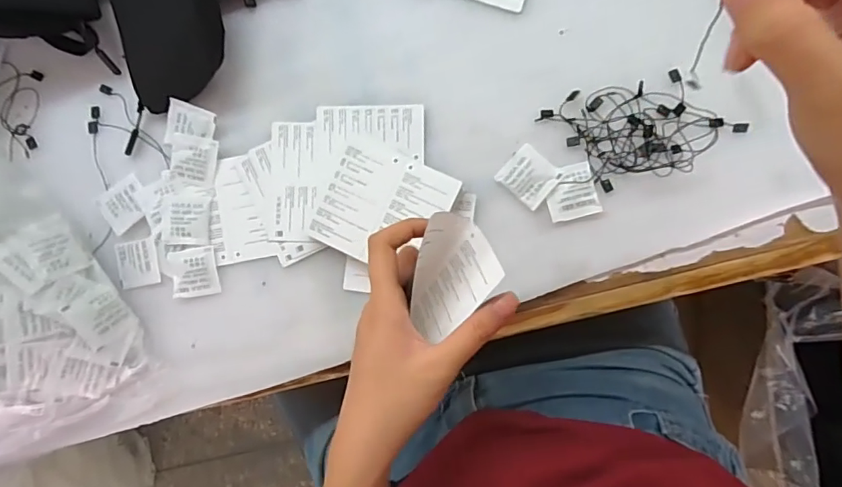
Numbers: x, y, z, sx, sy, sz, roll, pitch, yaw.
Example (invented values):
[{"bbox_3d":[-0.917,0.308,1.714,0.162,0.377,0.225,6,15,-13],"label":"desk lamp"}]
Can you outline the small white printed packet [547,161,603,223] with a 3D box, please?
[{"bbox_3d":[0.119,-0.041,0.401,0.040,0.004,0.041,-14,86,4],"label":"small white printed packet"}]

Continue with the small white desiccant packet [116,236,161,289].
[{"bbox_3d":[-0.244,0.017,0.436,0.039,0.005,0.040,-9,86,5],"label":"small white desiccant packet"}]

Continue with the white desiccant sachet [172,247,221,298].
[{"bbox_3d":[-0.192,0.025,0.429,0.038,0.005,0.040,-8,86,5],"label":"white desiccant sachet"}]

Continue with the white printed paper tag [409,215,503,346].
[{"bbox_3d":[0.014,0.025,0.314,0.074,0.020,0.056,-59,43,21],"label":"white printed paper tag"}]

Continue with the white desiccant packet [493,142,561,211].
[{"bbox_3d":[0.087,-0.054,0.405,0.041,0.004,0.039,42,91,6],"label":"white desiccant packet"}]

